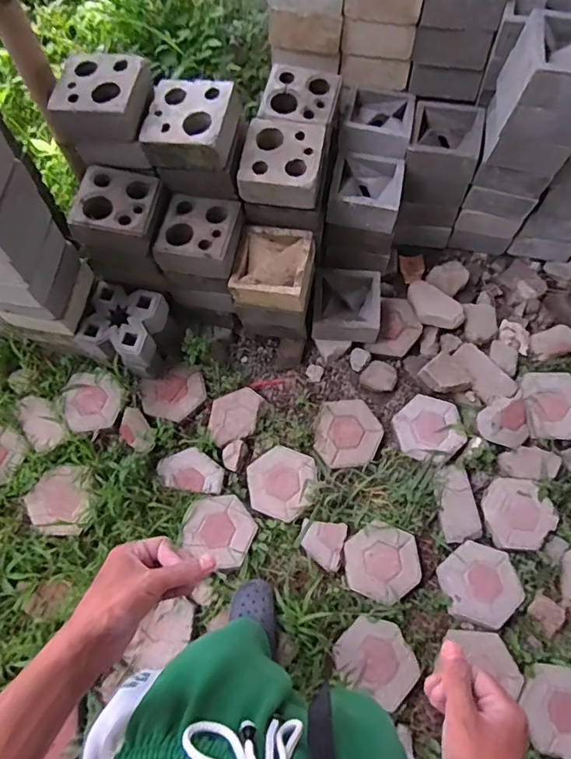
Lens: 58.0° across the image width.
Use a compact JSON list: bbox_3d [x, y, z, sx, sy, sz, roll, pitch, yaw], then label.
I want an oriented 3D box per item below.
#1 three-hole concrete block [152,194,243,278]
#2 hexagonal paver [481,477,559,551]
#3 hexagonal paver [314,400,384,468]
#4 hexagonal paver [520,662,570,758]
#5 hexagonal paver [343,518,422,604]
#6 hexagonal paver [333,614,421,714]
[{"bbox_3d":[-0.232,-0.383,1.401,0.204,0.112,0.197,13,69,4],"label":"three-hole concrete block"},{"bbox_3d":[0.673,0.386,1.483,0.199,0.037,0.201,1,68,-1],"label":"hexagonal paver"},{"bbox_3d":[0.186,0.161,1.530,0.200,0.056,0.199,0,71,1],"label":"hexagonal paver"},{"bbox_3d":[0.689,0.820,1.274,0.210,0.054,0.199,5,71,3],"label":"hexagonal paver"},{"bbox_3d":[0.267,0.501,1.416,0.201,0.031,0.196,23,72,8],"label":"hexagonal paver"},{"bbox_3d":[0.227,0.720,1.318,0.198,0.049,0.199,29,74,10],"label":"hexagonal paver"}]

